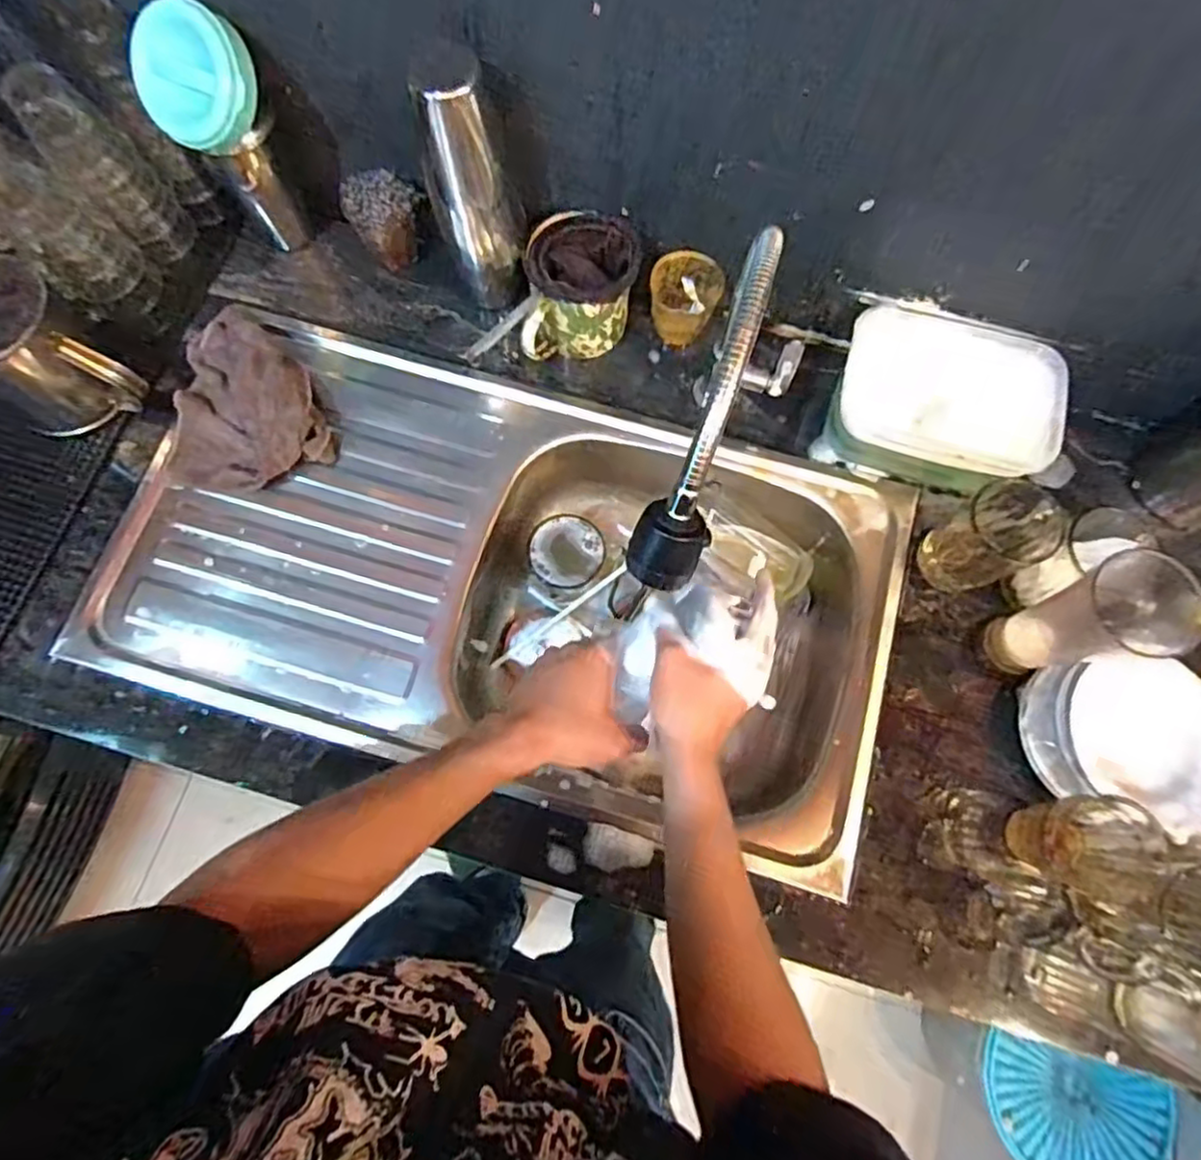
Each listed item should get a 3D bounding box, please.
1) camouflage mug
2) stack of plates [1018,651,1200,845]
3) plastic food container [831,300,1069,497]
[{"bbox_3d":[-0.021,-0.291,0.677,0.105,0.103,0.120,0,75,-1],"label":"camouflage mug"},{"bbox_3d":[0.459,0.141,0.593,0.162,0.067,0.146,1,75,0],"label":"stack of plates"},{"bbox_3d":[0.330,-0.175,0.666,0.192,0.083,0.151,13,75,3],"label":"plastic food container"}]

